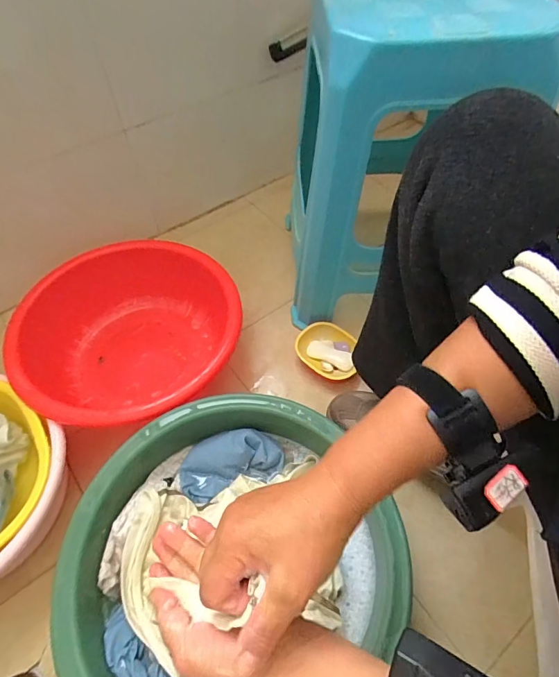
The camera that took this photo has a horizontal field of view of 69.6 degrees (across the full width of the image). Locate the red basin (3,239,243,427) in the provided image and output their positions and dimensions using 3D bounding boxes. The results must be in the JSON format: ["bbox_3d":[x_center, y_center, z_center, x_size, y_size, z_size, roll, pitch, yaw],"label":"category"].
[{"bbox_3d":[-0.246,0.002,0.700,0.349,0.133,0.353,-1,54,1],"label":"red basin"}]

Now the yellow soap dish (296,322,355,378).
[{"bbox_3d":[0.088,0.027,0.713,0.116,0.042,0.092,31,61,22],"label":"yellow soap dish"}]

